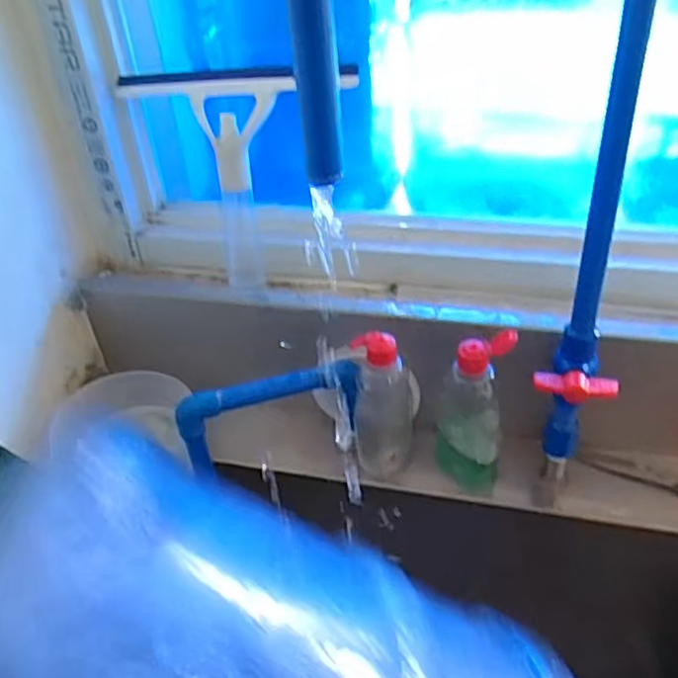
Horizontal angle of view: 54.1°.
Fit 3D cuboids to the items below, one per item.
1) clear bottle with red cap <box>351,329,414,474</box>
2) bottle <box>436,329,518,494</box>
[{"bbox_3d":[0.044,0.064,0.651,0.059,0.153,0.056,2,38,7],"label":"clear bottle with red cap"},{"bbox_3d":[0.125,0.076,0.631,0.063,0.181,0.042,5,39,11],"label":"bottle"}]

